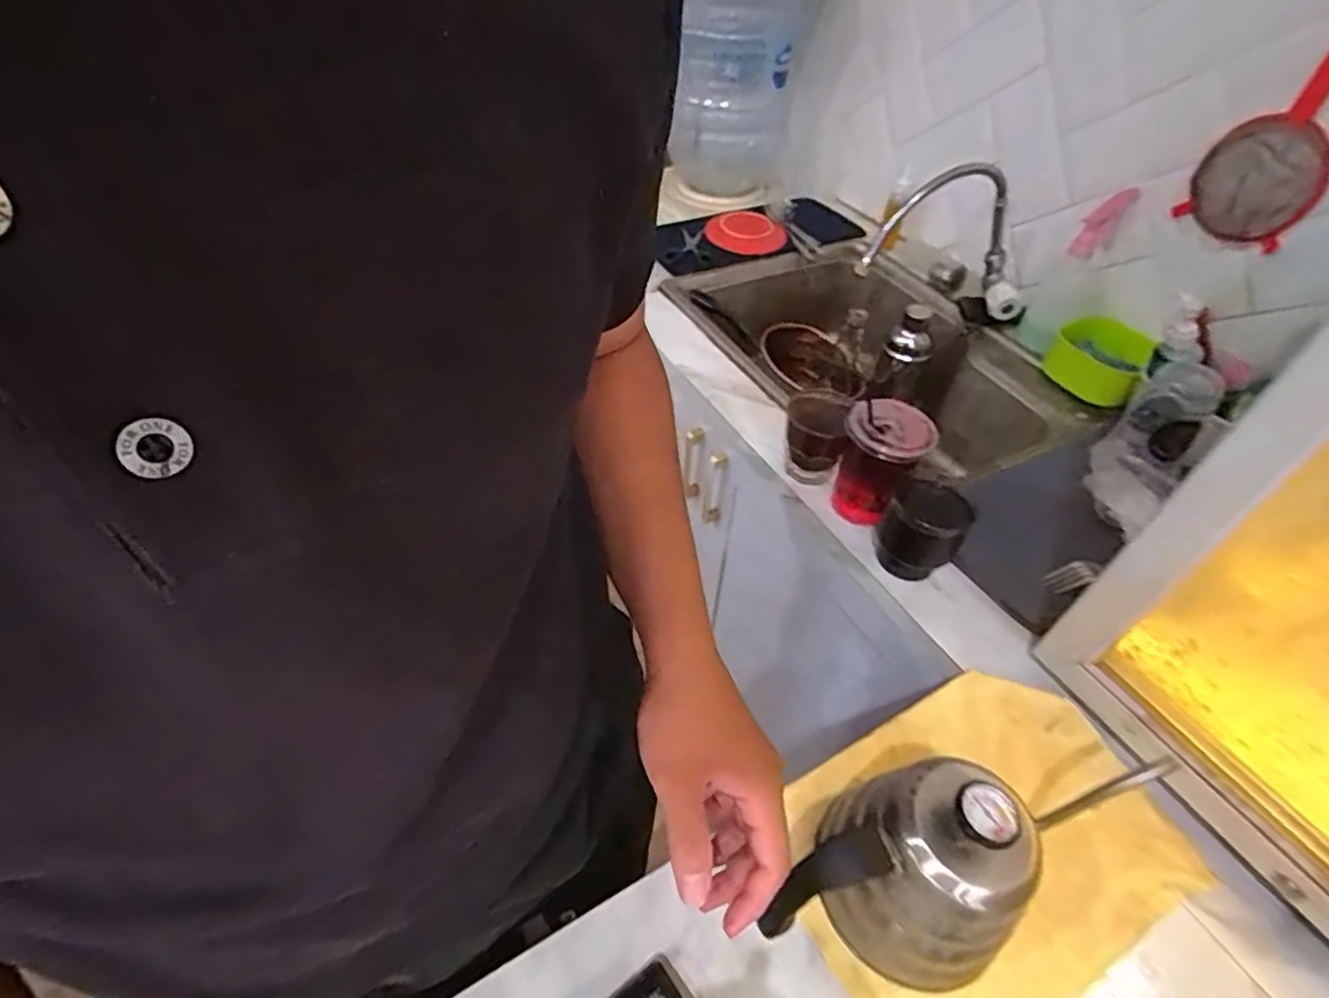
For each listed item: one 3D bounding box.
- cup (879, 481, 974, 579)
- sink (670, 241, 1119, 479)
[{"bbox_3d":[0.257,0.038,0.650,0.074,0.093,0.068,2,47,-2],"label":"cup"},{"bbox_3d":[0.285,-0.205,0.992,0.391,0.129,0.575,-19,51,-19],"label":"sink"}]

